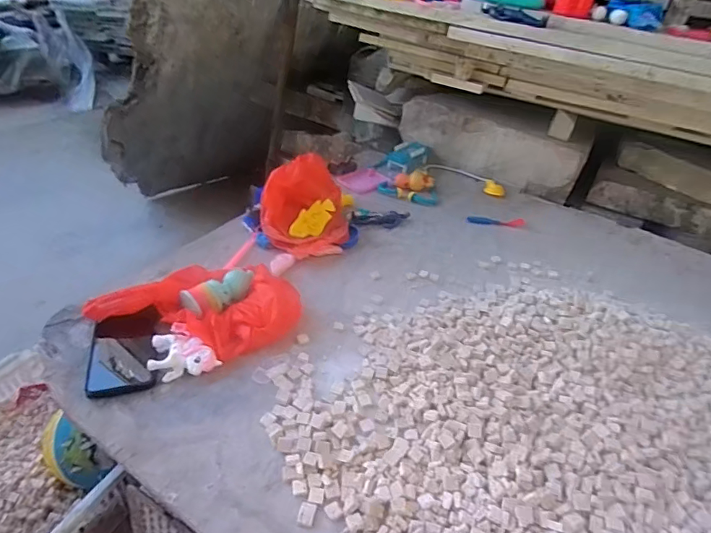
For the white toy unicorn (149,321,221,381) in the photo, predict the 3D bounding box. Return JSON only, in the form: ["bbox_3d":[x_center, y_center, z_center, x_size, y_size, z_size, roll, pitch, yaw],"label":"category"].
[{"bbox_3d":[-0.236,0.122,0.615,0.094,0.030,0.068,31,44,31],"label":"white toy unicorn"}]

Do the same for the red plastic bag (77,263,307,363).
[{"bbox_3d":[-0.223,0.058,0.680,0.265,0.056,0.166,14,37,12],"label":"red plastic bag"}]

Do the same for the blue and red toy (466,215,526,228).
[{"bbox_3d":[0.304,-0.099,0.993,0.121,0.010,0.024,8,37,4],"label":"blue and red toy"}]

